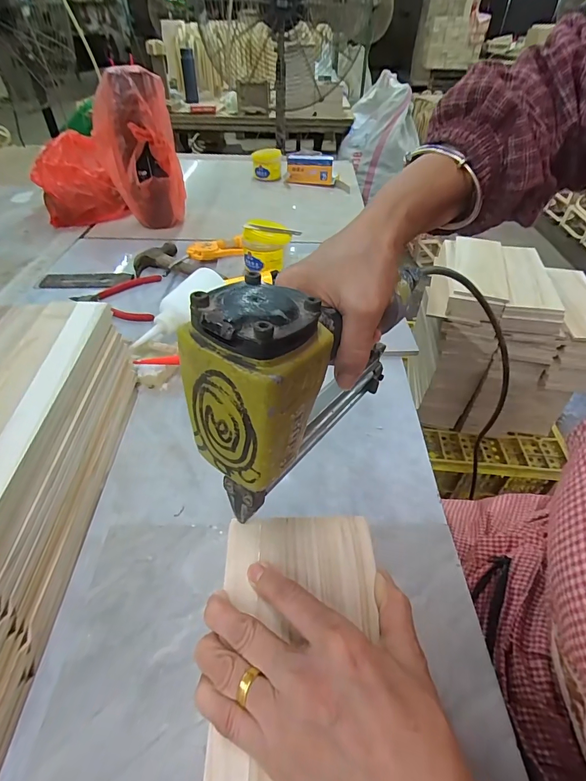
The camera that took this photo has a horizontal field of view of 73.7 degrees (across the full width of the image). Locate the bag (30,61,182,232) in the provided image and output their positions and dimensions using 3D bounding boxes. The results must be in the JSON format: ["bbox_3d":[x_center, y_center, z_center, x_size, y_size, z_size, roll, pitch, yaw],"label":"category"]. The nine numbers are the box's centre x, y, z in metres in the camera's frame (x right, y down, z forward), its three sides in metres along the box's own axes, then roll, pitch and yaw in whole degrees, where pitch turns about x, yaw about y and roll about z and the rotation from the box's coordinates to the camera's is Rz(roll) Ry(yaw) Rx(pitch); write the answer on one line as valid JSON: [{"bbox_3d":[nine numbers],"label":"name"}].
[{"bbox_3d":[-0.386,-0.470,0.781,0.244,0.258,0.276,-21,47,-21],"label":"bag"}]

